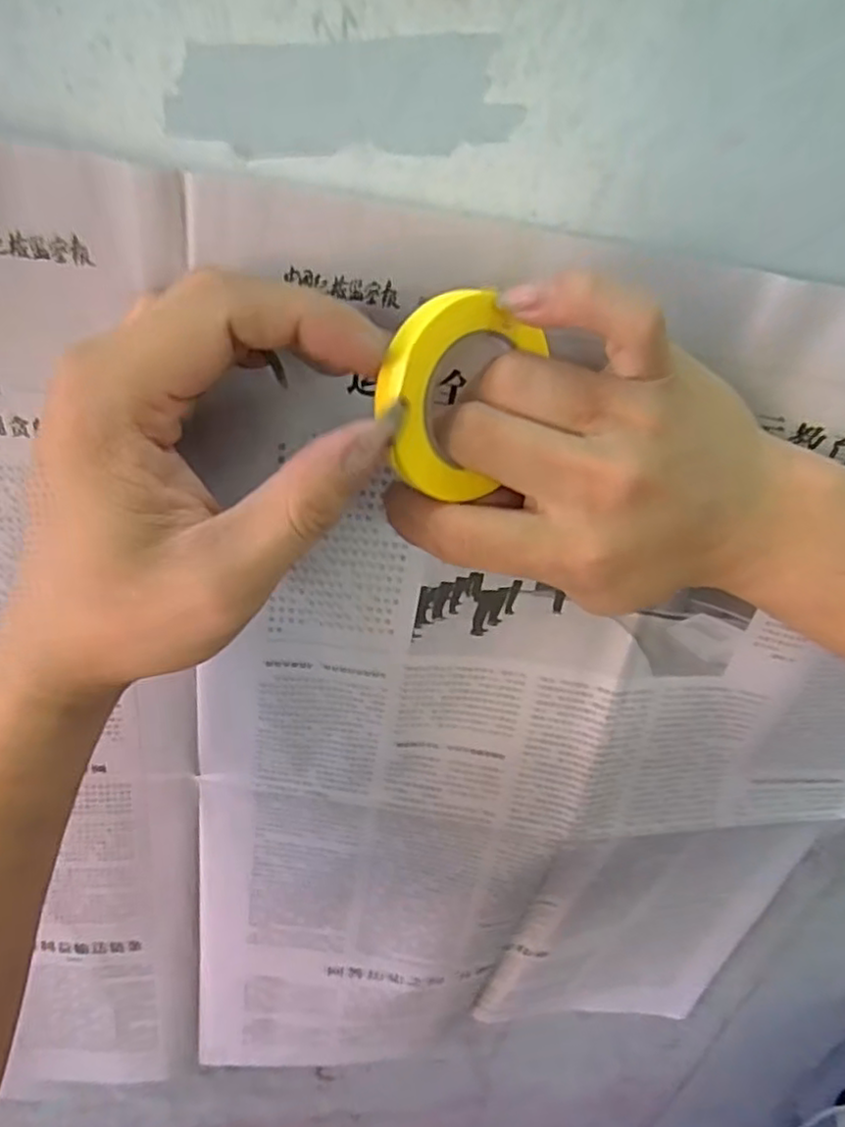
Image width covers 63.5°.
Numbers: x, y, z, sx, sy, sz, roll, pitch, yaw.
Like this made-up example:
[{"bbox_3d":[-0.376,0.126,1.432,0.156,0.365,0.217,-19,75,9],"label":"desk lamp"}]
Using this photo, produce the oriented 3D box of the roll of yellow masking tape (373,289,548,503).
[{"bbox_3d":[0.012,-0.051,0.209,0.060,0.058,0.018,-13,36,-28],"label":"roll of yellow masking tape"}]

